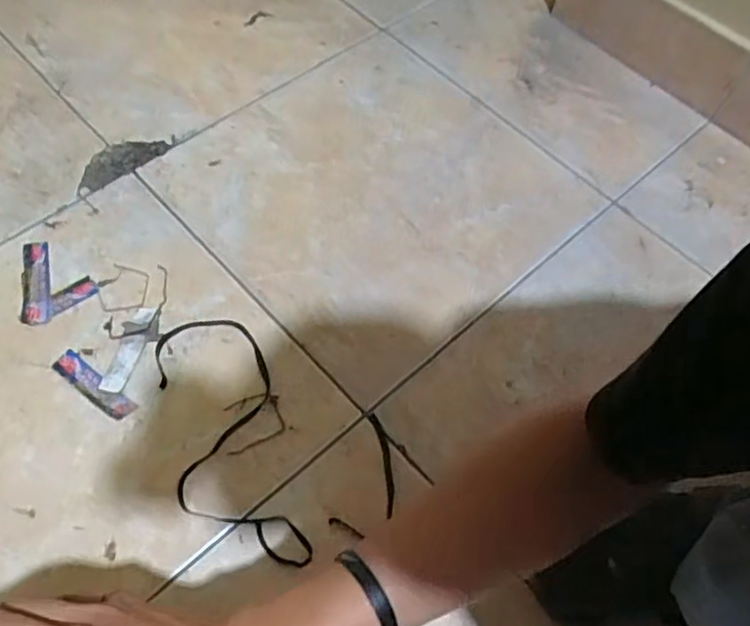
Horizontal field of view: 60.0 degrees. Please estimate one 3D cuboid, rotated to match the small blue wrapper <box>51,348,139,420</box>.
[{"bbox_3d":[-0.266,0.069,0.613,0.092,0.007,0.024,35,64,15],"label":"small blue wrapper"}]

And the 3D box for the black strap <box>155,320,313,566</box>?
[{"bbox_3d":[-0.139,0.112,0.598,0.098,0.007,0.241,-13,62,-11],"label":"black strap"}]

